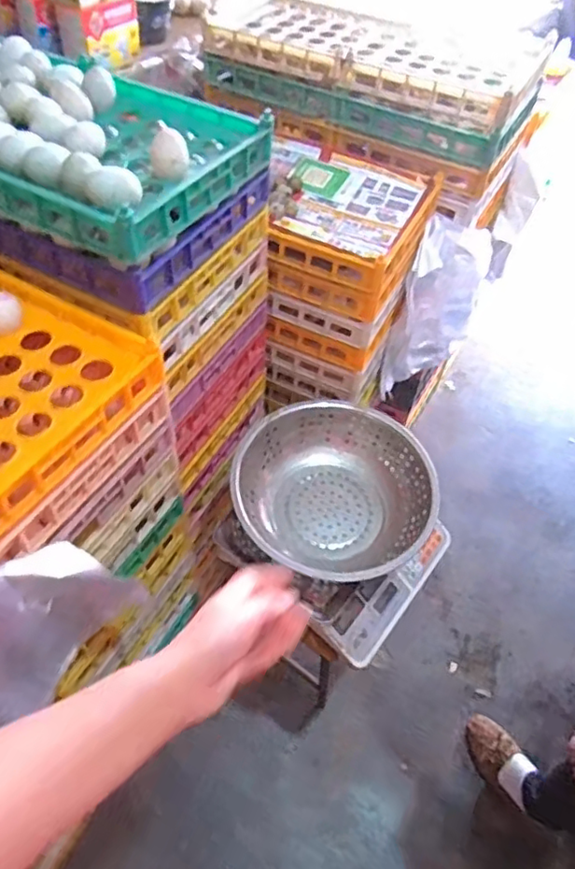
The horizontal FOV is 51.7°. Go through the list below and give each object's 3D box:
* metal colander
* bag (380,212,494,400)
[{"bbox_3d":[0.075,0.094,0.971,0.302,0.100,0.291,2,52,-3],"label":"metal colander"},{"bbox_3d":[0.301,-0.241,1.193,0.138,0.336,0.215,20,54,11],"label":"bag"}]

